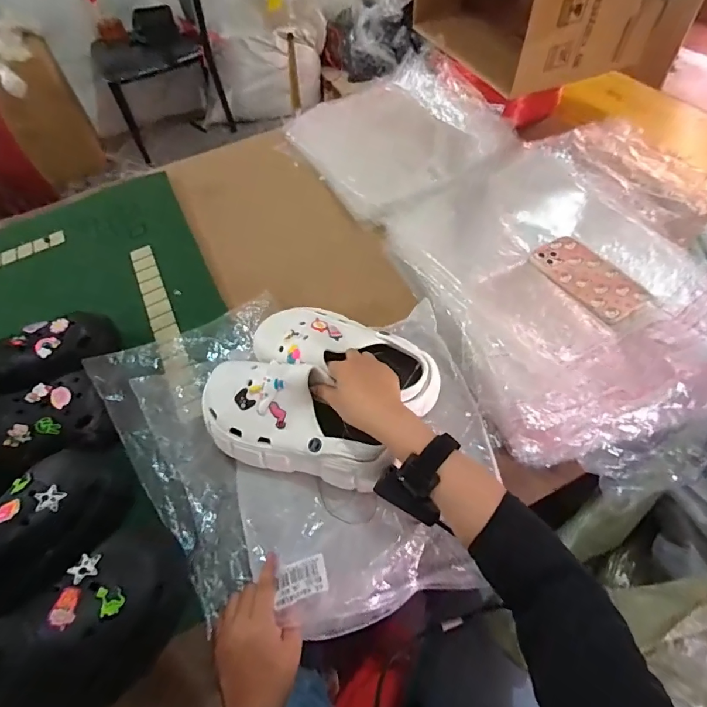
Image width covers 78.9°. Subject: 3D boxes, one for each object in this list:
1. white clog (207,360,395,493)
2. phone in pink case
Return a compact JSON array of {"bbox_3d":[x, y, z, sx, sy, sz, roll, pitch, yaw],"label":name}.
[{"bbox_3d":[-0.077,0.082,0.519,0.239,0.100,0.103,13,57,14],"label":"white clog"},{"bbox_3d":[0.336,-0.114,0.620,0.092,0.012,0.159,-30,57,-15],"label":"phone in pink case"}]

